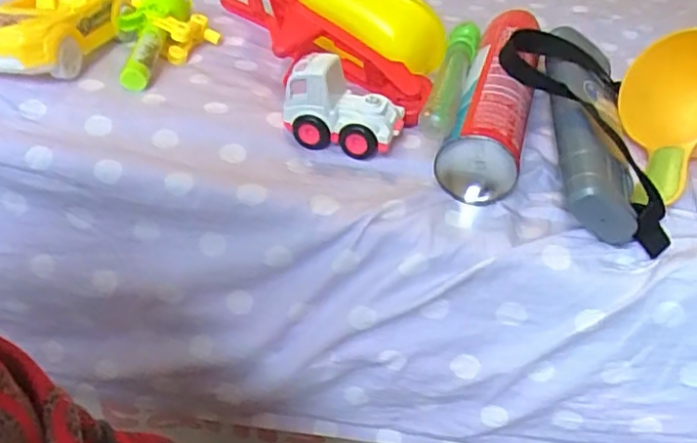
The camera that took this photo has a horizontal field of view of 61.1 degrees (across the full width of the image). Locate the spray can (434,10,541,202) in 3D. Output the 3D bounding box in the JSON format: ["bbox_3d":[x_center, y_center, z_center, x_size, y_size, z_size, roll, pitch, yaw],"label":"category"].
[{"bbox_3d":[0.136,-0.114,0.552,0.063,0.080,0.252,16,39,10],"label":"spray can"}]

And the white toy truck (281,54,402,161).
[{"bbox_3d":[-0.003,-0.100,0.504,0.097,0.068,0.048,10,38,3],"label":"white toy truck"}]

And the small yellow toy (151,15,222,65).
[{"bbox_3d":[-0.162,-0.189,0.598,0.030,0.043,0.061,26,42,22],"label":"small yellow toy"}]

